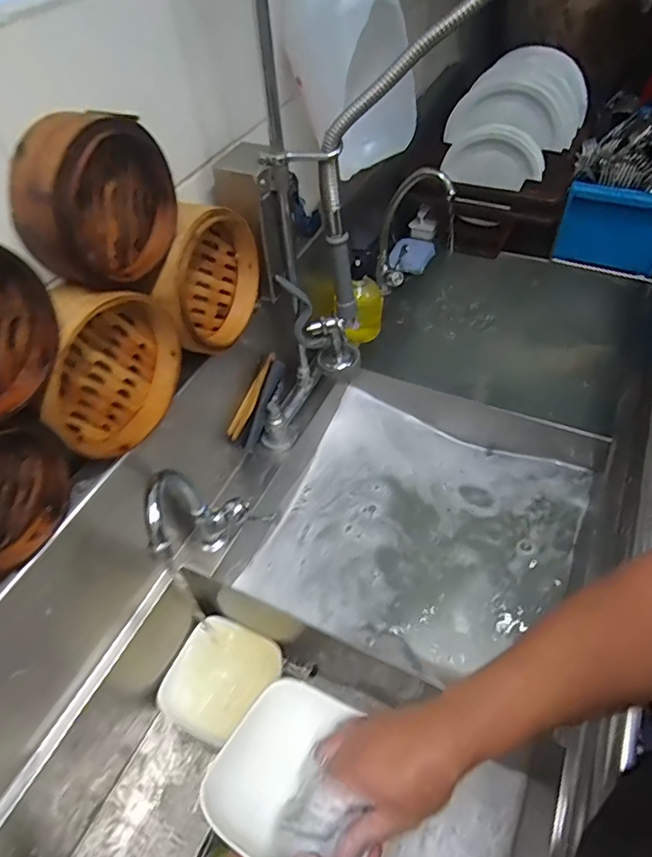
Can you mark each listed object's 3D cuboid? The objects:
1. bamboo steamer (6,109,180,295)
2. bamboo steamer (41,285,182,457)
[{"bbox_3d":[-0.209,-0.196,0.496,0.064,0.148,0.152,15,52,17],"label":"bamboo steamer"},{"bbox_3d":[-0.217,-0.055,0.550,0.048,0.166,0.167,15,53,18],"label":"bamboo steamer"}]

